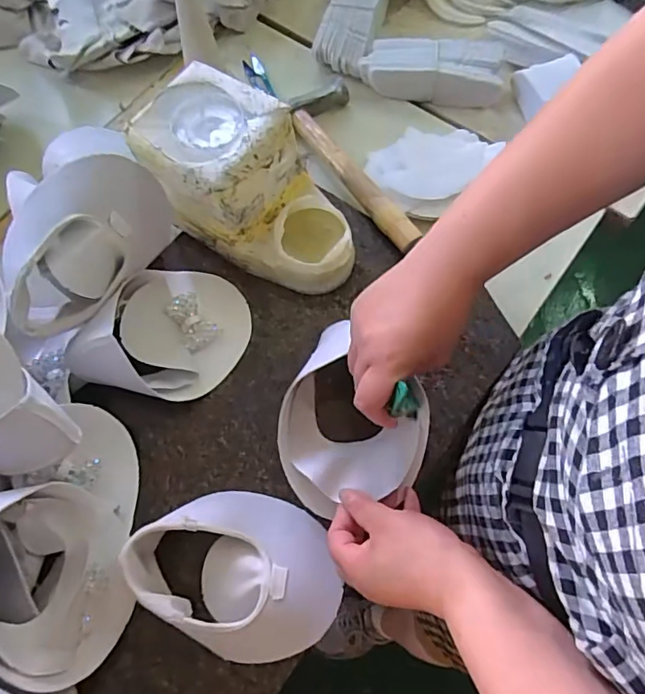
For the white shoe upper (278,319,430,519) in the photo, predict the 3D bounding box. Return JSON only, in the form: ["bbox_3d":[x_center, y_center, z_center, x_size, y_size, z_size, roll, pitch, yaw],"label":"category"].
[{"bbox_3d":[0.029,0.065,0.431,0.119,0.049,0.148,23,72,11],"label":"white shoe upper"}]

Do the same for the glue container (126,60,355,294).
[{"bbox_3d":[-0.061,-0.143,0.481,0.201,0.130,0.109,32,74,14],"label":"glue container"}]

